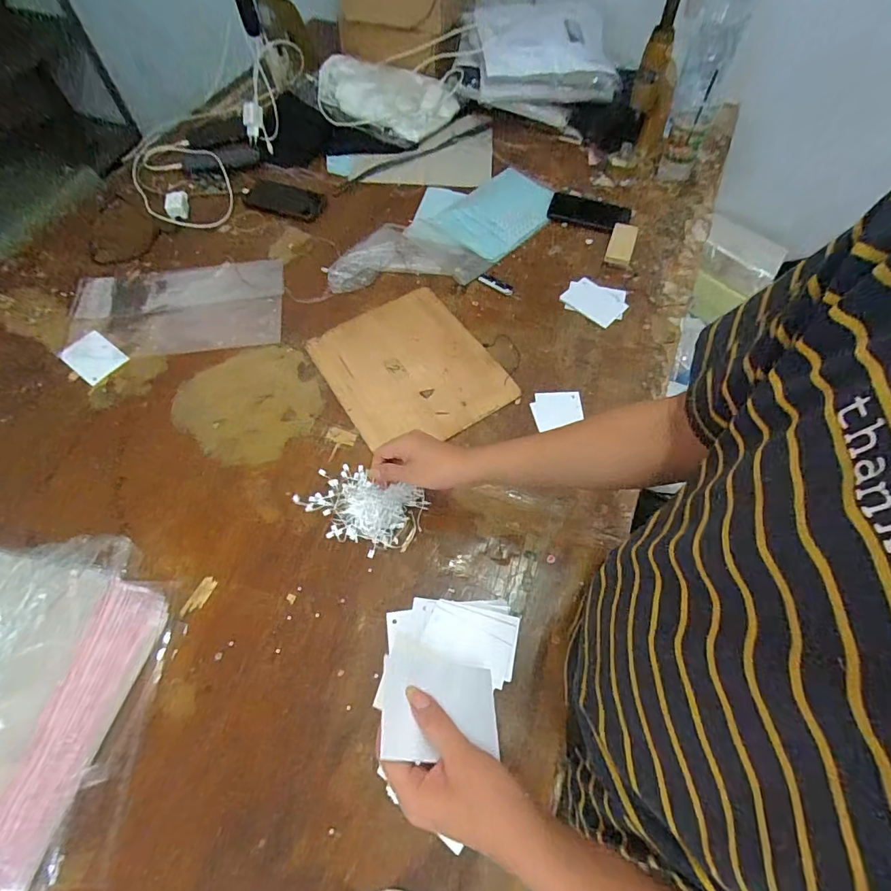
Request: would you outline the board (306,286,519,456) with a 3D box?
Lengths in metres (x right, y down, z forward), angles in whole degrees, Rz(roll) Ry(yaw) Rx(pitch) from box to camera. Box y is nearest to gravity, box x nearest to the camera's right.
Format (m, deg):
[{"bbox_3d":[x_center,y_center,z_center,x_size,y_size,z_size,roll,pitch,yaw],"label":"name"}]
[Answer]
[{"bbox_3d":[-0.059,-0.129,0.752,0.244,0.009,0.284,-30,67,-14],"label":"board"}]

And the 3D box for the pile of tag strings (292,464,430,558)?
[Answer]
[{"bbox_3d":[-0.116,0.082,0.632,0.168,0.025,0.103,22,65,11],"label":"pile of tag strings"}]

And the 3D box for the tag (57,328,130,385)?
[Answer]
[{"bbox_3d":[-0.579,-0.146,0.761,0.094,0.004,0.069,37,69,13],"label":"tag"}]

